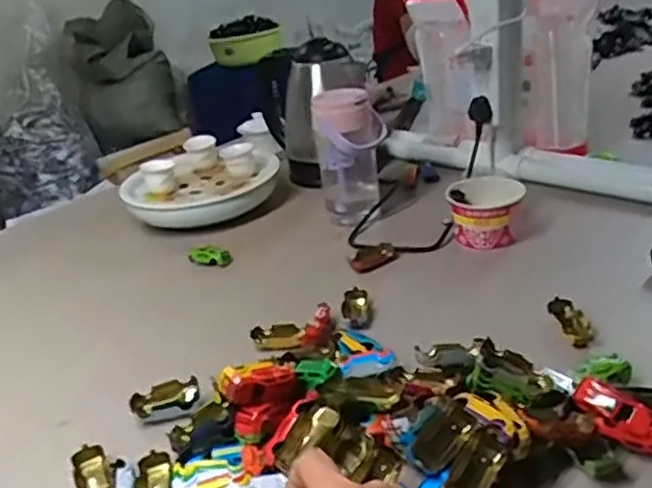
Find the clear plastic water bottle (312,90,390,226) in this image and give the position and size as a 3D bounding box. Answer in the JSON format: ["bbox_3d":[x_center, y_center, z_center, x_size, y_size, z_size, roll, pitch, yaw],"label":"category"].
[{"bbox_3d":[0.035,-0.117,0.939,0.096,0.173,0.070,-5,27,6],"label":"clear plastic water bottle"}]

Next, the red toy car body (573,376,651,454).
[{"bbox_3d":[0.233,0.132,0.528,0.038,0.026,0.079,-29,51,-35],"label":"red toy car body"}]

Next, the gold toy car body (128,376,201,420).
[{"bbox_3d":[-0.151,0.148,0.643,0.065,0.016,0.034,-15,28,-13],"label":"gold toy car body"}]

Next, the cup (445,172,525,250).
[{"bbox_3d":[0.201,-0.041,0.855,0.087,0.067,0.086,-5,27,6],"label":"cup"}]

